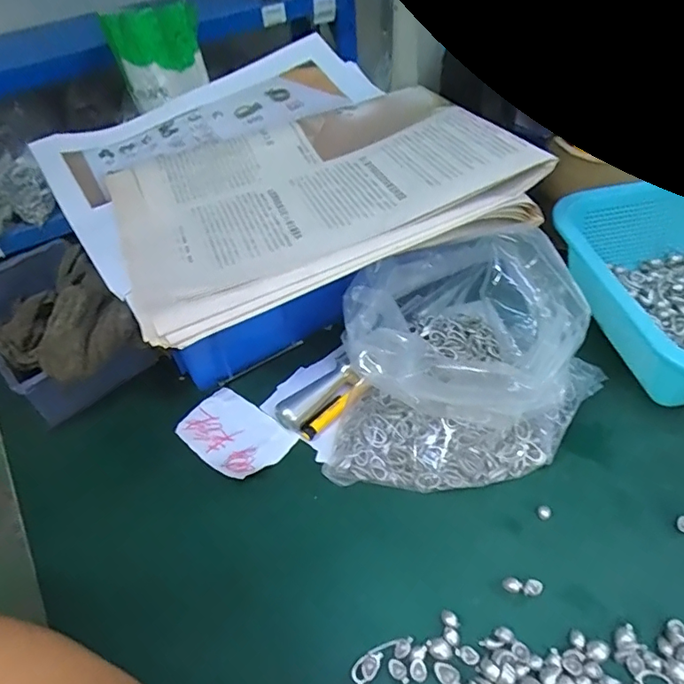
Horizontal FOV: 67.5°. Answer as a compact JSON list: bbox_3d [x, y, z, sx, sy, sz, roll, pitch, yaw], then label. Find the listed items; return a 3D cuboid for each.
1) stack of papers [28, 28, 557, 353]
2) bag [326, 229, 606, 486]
[{"bbox_3d":[-0.065,-0.147,0.410,0.299,0.040,0.343,-27,51,-18],"label":"stack of papers"},{"bbox_3d":[0.087,0.009,0.336,0.174,0.093,0.157,6,49,11],"label":"bag"}]

